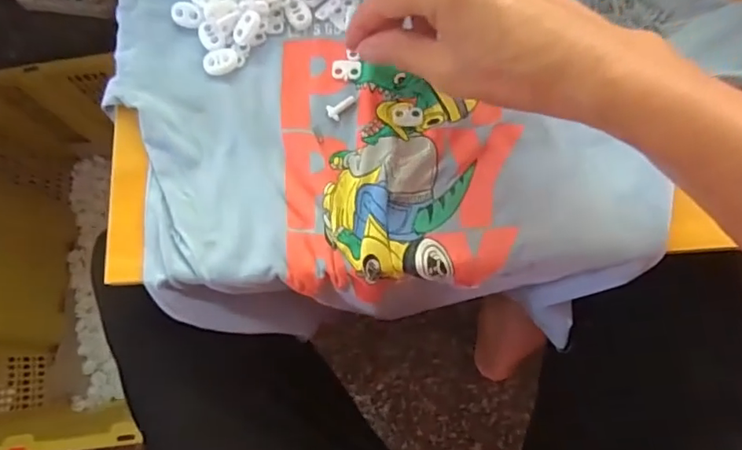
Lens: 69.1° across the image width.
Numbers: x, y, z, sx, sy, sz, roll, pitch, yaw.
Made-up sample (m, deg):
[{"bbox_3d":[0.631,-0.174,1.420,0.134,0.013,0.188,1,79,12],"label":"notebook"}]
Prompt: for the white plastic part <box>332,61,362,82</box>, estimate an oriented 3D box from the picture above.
[{"bbox_3d":[-0.015,-0.098,0.340,0.019,0.004,0.013,5,81,5],"label":"white plastic part"}]

